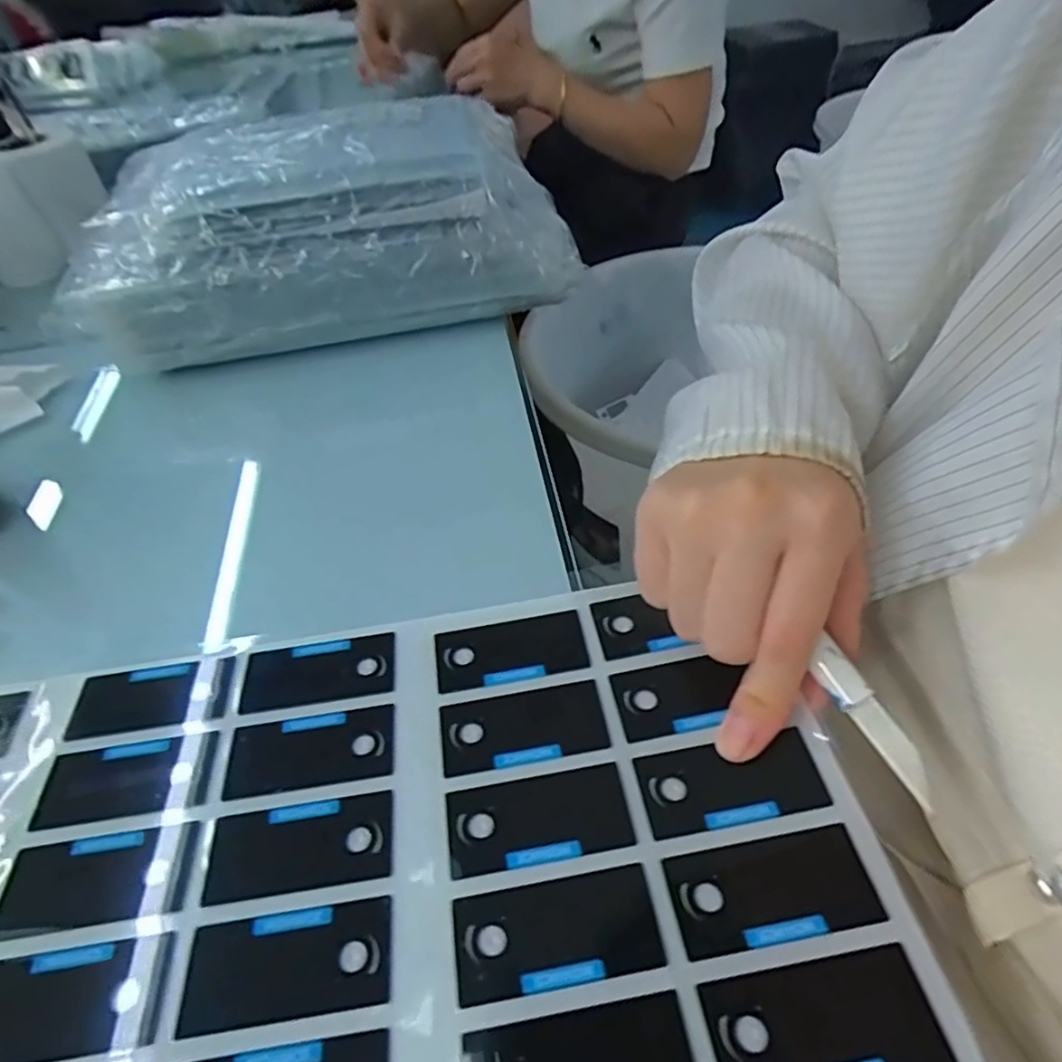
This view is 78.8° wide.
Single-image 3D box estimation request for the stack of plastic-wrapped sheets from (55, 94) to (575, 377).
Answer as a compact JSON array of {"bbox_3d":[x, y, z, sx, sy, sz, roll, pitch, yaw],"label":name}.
[{"bbox_3d":[-0.142,-0.222,0.448,0.303,0.094,0.192,-11,47,-6],"label":"stack of plastic-wrapped sheets"}]

